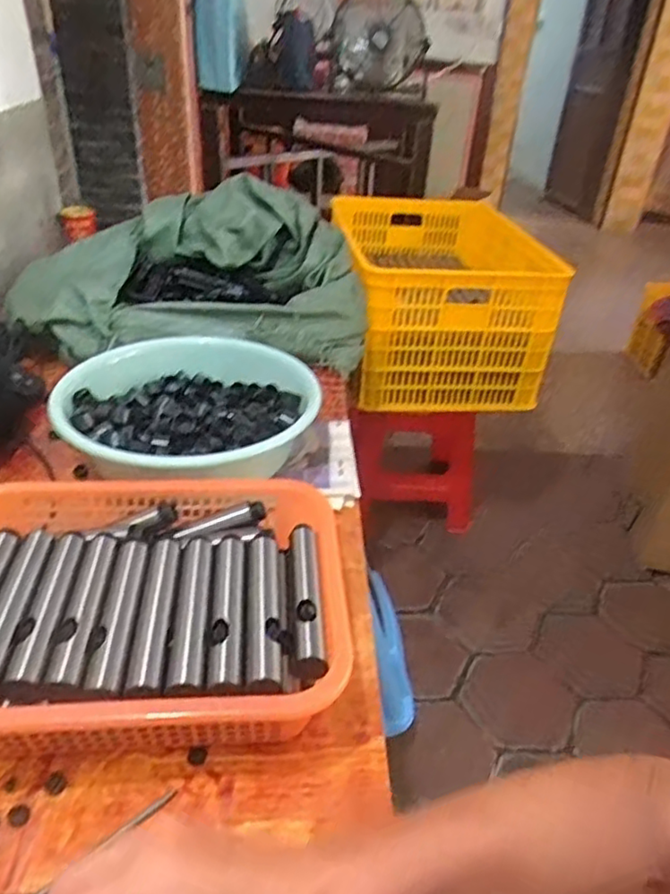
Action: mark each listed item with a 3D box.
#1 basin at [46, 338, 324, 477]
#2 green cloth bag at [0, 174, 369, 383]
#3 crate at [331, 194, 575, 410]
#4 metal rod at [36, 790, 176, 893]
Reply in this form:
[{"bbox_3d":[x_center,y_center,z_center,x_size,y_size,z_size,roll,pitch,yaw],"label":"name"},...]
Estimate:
[{"bbox_3d":[-0.171,-0.040,0.766,0.268,0.085,0.289,3,34,-2],"label":"basin"},{"bbox_3d":[-0.229,-0.287,1.072,0.572,0.199,0.311,1,34,-6],"label":"green cloth bag"},{"bbox_3d":[0.210,-0.326,1.415,0.391,0.335,0.486,1,34,-5],"label":"crate"},{"bbox_3d":[-0.158,0.271,0.429,0.115,0.005,0.008,-26,44,-37],"label":"metal rod"}]

